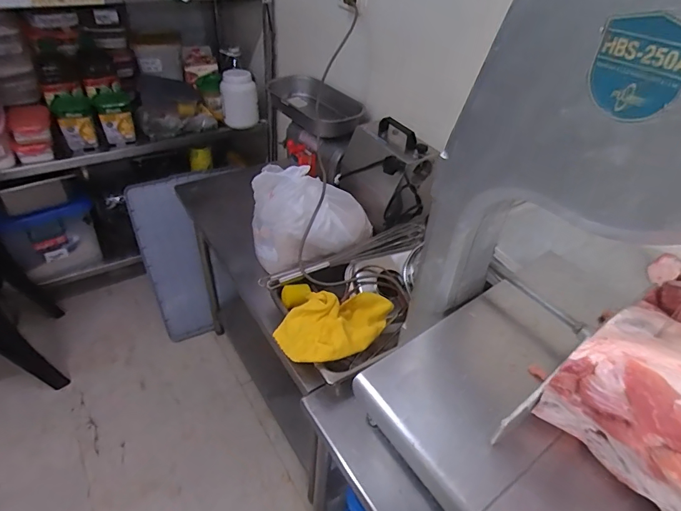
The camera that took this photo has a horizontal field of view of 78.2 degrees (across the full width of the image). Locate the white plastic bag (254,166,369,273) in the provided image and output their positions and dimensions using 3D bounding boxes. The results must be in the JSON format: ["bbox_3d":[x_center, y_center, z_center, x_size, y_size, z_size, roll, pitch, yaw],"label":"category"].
[{"bbox_3d":[-0.073,-0.115,1.111,0.304,0.222,0.228,-15,45,-22],"label":"white plastic bag"}]

